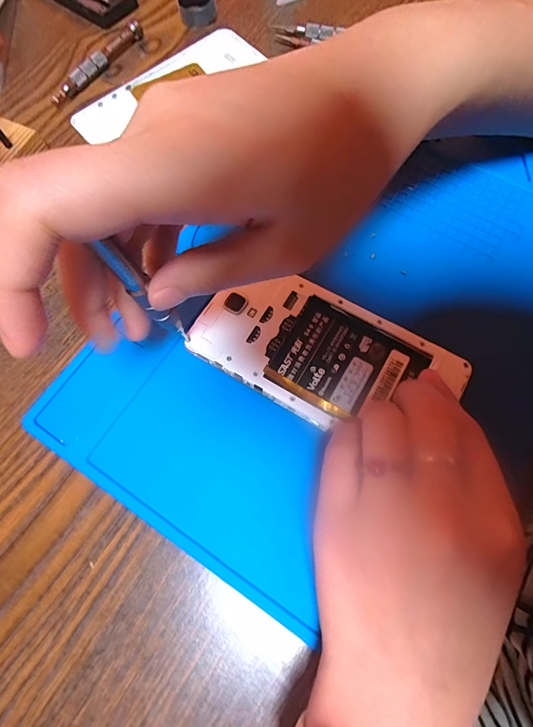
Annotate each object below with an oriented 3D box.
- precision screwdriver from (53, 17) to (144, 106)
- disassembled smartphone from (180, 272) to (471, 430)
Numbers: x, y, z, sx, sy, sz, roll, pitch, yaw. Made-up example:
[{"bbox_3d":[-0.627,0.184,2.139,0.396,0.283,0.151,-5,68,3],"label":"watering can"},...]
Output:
[{"bbox_3d":[-0.127,-0.227,0.267,0.008,0.011,0.093,33,76,11],"label":"precision screwdriver"},{"bbox_3d":[0.031,-0.005,0.189,0.133,0.006,0.070,29,75,10],"label":"disassembled smartphone"}]

